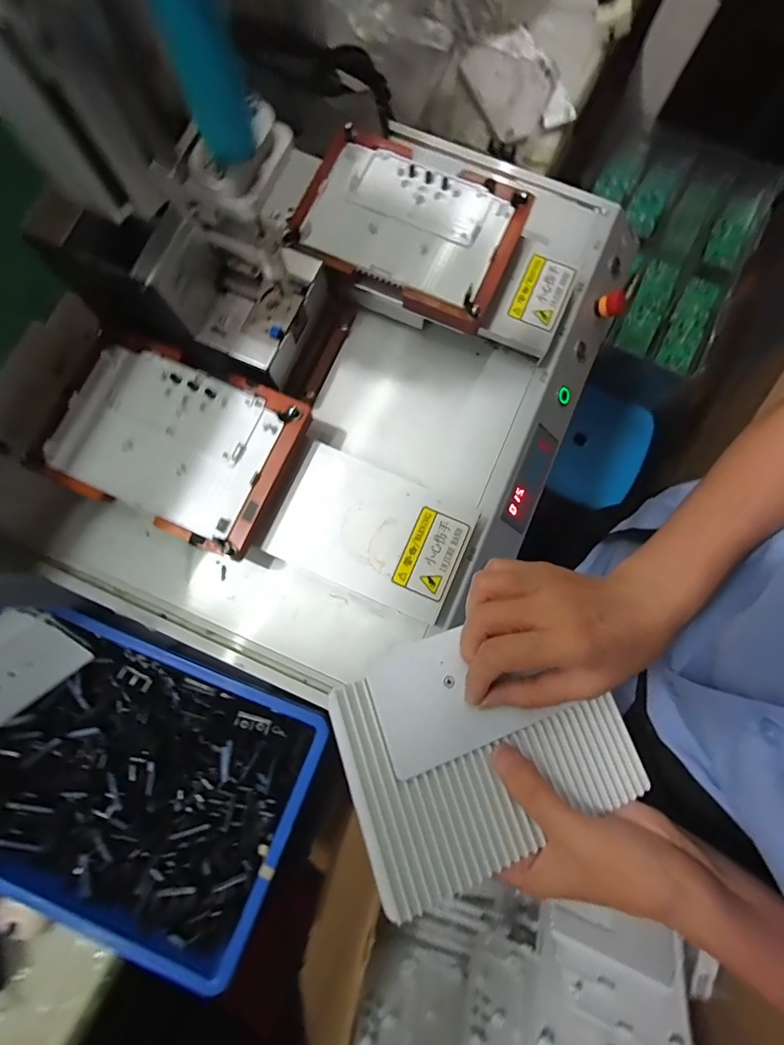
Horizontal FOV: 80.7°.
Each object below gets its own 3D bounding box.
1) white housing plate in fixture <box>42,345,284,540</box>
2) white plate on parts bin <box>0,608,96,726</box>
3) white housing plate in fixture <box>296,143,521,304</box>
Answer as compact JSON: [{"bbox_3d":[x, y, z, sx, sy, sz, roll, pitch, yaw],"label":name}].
[{"bbox_3d":[-0.209,-0.080,0.429,0.185,0.007,0.138,23,80,4],"label":"white housing plate in fixture"},{"bbox_3d":[-0.438,0.166,0.527,0.147,0.014,0.102,-38,122,-10],"label":"white plate on parts bin"},{"bbox_3d":[0.017,-0.306,0.471,0.184,0.014,0.132,22,80,4],"label":"white housing plate in fixture"}]

